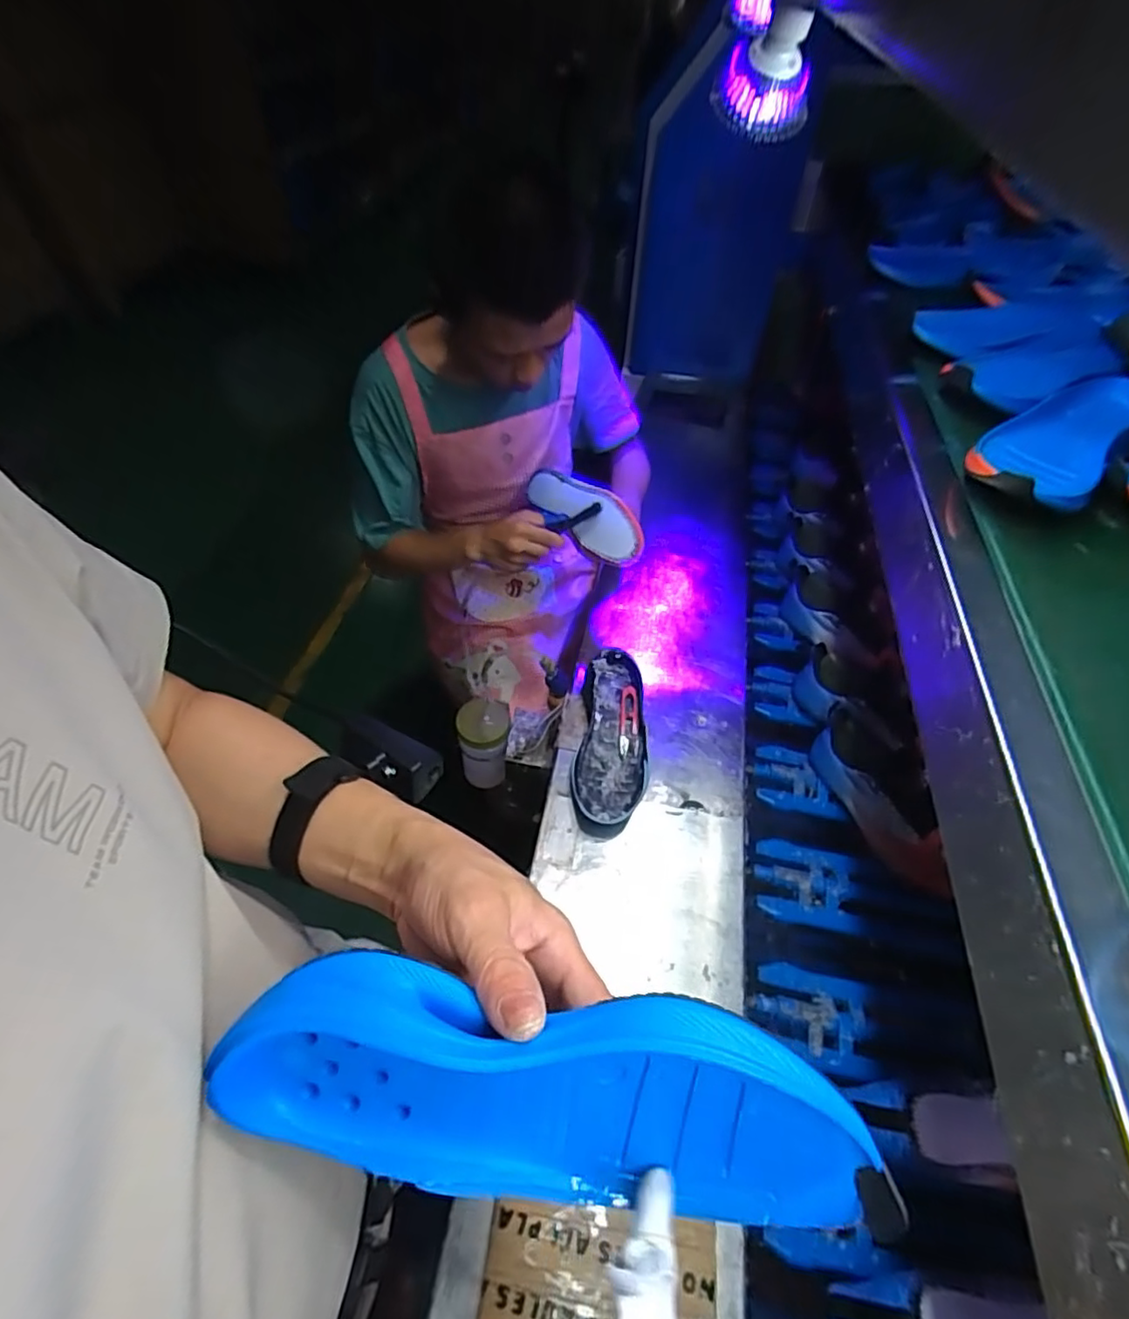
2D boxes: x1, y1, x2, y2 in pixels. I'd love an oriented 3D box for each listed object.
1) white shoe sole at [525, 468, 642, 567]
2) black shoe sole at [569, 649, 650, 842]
[{"bbox_3d":[0.026,-0.207,0.864,0.075,0.056,0.227,-48,56,9],"label":"white shoe sole"},{"bbox_3d":[0.062,0.098,0.765,0.087,0.051,0.241,7,51,3],"label":"black shoe sole"}]

